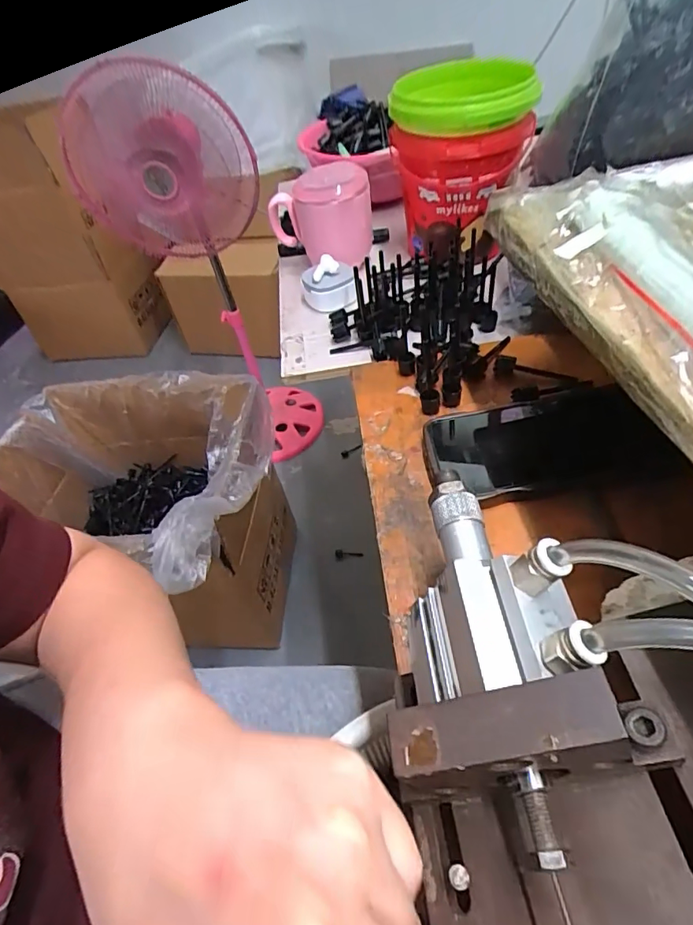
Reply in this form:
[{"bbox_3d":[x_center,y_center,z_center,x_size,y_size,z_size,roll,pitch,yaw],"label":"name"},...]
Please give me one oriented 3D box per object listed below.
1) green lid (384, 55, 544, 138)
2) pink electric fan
[{"bbox_3d":[0.103,-0.334,0.445,0.125,0.033,0.120,-3,48,4],"label":"green lid"},{"bbox_3d":[-0.278,-0.378,1.145,0.322,0.849,0.296,27,58,29],"label":"pink electric fan"}]

